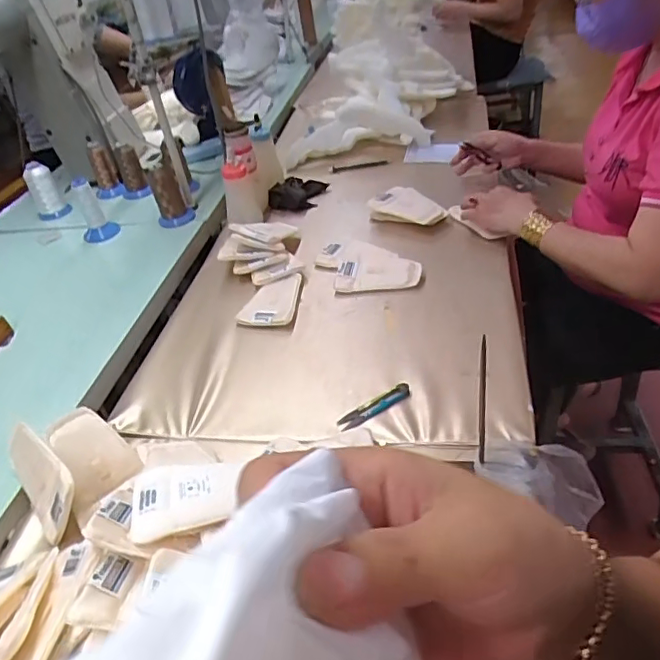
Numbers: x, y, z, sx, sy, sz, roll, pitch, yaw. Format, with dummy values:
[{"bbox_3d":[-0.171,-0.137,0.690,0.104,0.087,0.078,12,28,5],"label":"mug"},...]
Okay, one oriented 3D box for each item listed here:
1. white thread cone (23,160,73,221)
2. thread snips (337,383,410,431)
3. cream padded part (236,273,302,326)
[{"bbox_3d":[-0.590,-0.290,1.164,0.064,0.105,0.053,-22,40,-16],"label":"white thread cone"},{"bbox_3d":[0.054,0.093,0.681,0.096,0.014,0.024,-25,41,-20],"label":"thread snips"},{"bbox_3d":[-0.088,-0.046,0.878,0.087,0.021,0.125,3,40,15],"label":"cream padded part"}]

